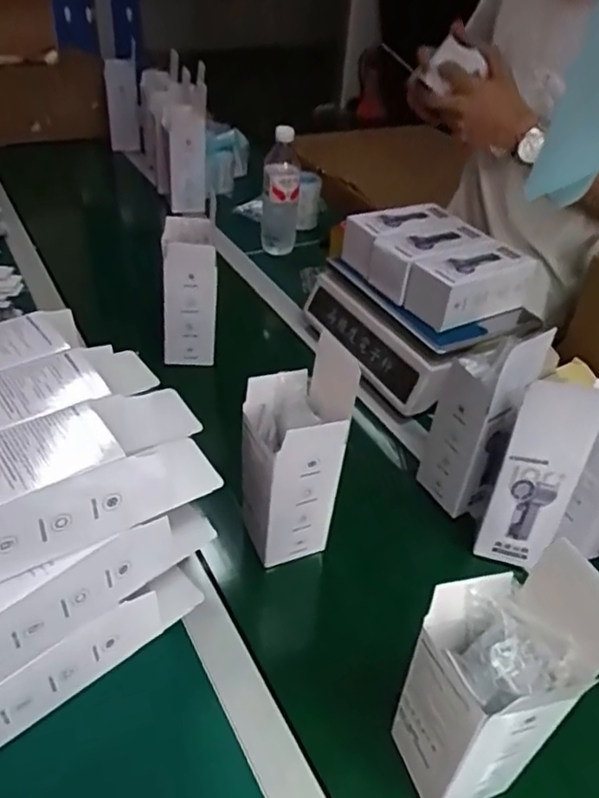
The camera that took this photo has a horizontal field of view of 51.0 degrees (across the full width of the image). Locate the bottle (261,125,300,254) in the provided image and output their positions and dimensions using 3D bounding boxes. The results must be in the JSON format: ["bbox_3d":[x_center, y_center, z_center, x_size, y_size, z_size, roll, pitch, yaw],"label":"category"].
[{"bbox_3d":[-0.037,-0.372,1.148,0.069,0.231,0.068,1,39,0],"label":"bottle"}]

